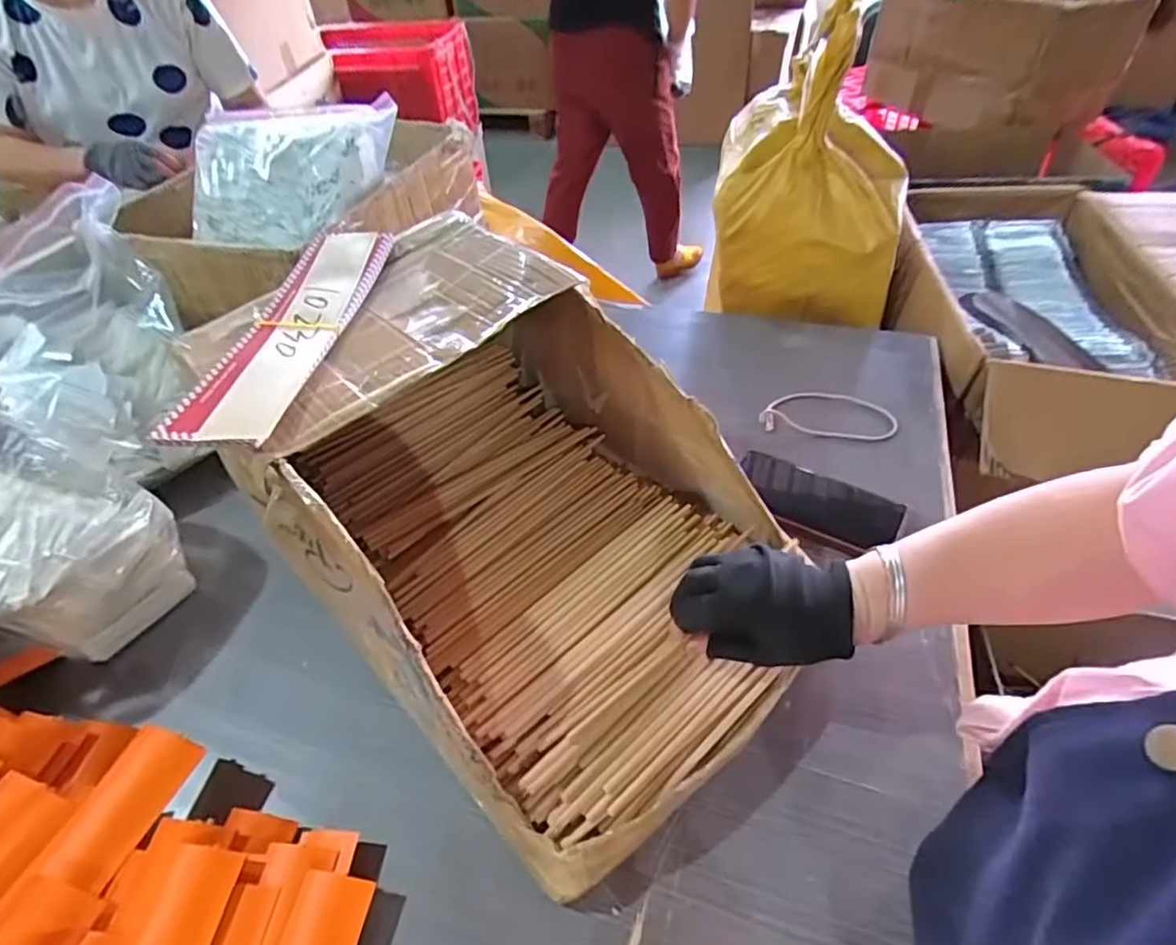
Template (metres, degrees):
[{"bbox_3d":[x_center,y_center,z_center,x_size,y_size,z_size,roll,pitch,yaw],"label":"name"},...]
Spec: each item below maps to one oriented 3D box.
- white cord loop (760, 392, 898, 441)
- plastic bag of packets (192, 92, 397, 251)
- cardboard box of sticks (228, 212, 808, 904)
[{"bbox_3d":[0.271,-0.070,0.687,0.146,0.016,0.072,9,49,9],"label":"white cord loop"},{"bbox_3d":[-0.365,-0.370,0.752,0.277,0.044,0.200,-10,85,9],"label":"plastic bag of packets"},{"bbox_3d":[-0.051,0.012,0.481,0.450,0.188,0.327,34,53,23],"label":"cardboard box of sticks"}]

